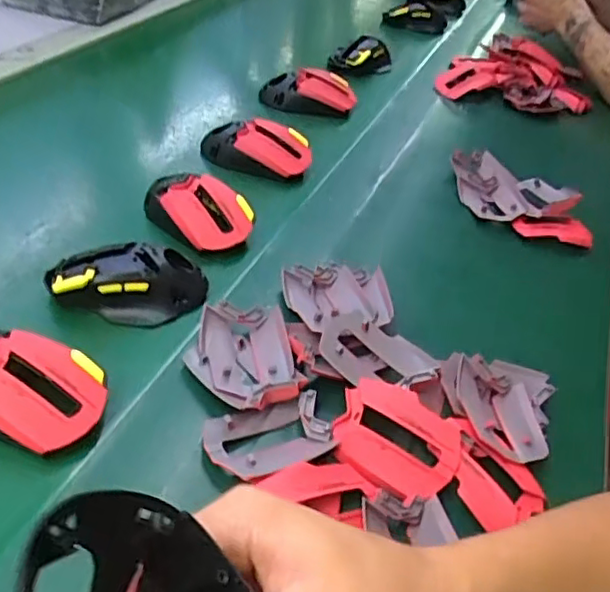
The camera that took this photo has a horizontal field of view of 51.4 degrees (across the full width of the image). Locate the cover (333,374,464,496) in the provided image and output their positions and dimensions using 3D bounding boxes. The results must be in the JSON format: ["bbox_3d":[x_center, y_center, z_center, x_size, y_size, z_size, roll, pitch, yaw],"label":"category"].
[{"bbox_3d":[0.059,0.087,0.401,0.078,0.019,0.060,21,43,19],"label":"cover"}]

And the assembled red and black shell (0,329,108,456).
[{"bbox_3d":[-0.182,0.056,0.394,0.114,0.044,0.060,16,42,14],"label":"assembled red and black shell"}]

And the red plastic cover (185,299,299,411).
[{"bbox_3d":[-0.046,0.041,0.440,0.070,0.017,0.088,-6,41,-11],"label":"red plastic cover"}]

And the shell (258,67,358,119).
[{"bbox_3d":[0.005,-0.255,0.800,0.123,0.046,0.063,-7,42,-12],"label":"shell"}]

